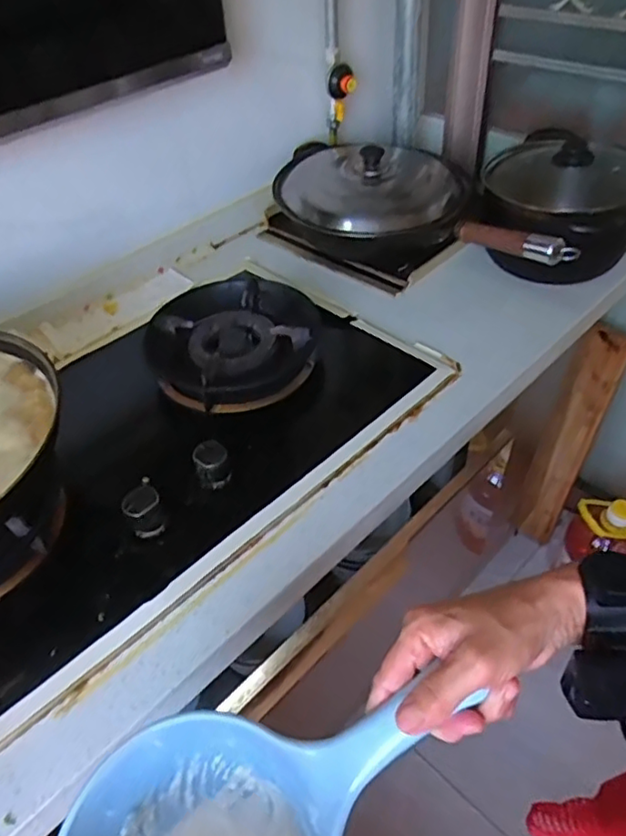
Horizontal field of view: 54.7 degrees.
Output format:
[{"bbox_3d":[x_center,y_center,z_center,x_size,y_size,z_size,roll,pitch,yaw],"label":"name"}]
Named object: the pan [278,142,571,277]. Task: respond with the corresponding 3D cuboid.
[{"bbox_3d":[0.169,-0.330,0.982,0.526,0.136,0.269,23,51,25],"label":"pan"}]

